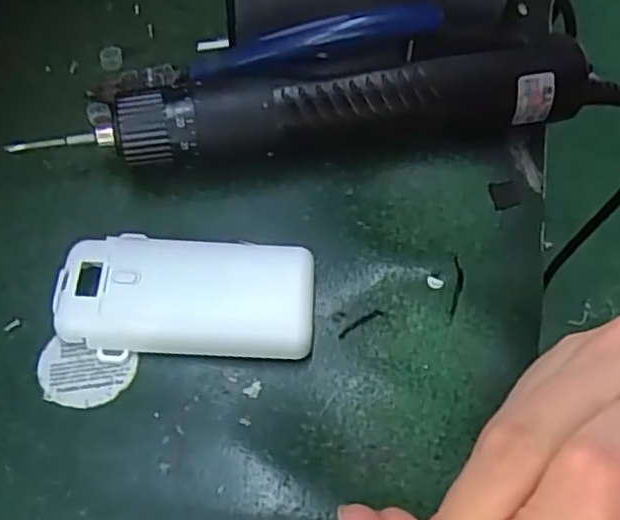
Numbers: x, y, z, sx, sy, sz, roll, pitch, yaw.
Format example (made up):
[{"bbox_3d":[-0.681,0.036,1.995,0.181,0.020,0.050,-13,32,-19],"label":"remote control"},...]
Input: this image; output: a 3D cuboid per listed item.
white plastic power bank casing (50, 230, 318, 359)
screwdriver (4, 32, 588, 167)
[{"bbox_3d":[-0.046,0.012,0.260,0.093,0.015,0.045,3,60,-2],"label":"white plastic power bank casing"},{"bbox_3d":[0.009,-0.061,0.292,0.225,0.037,0.029,-9,61,-8],"label":"screwdriver"}]

